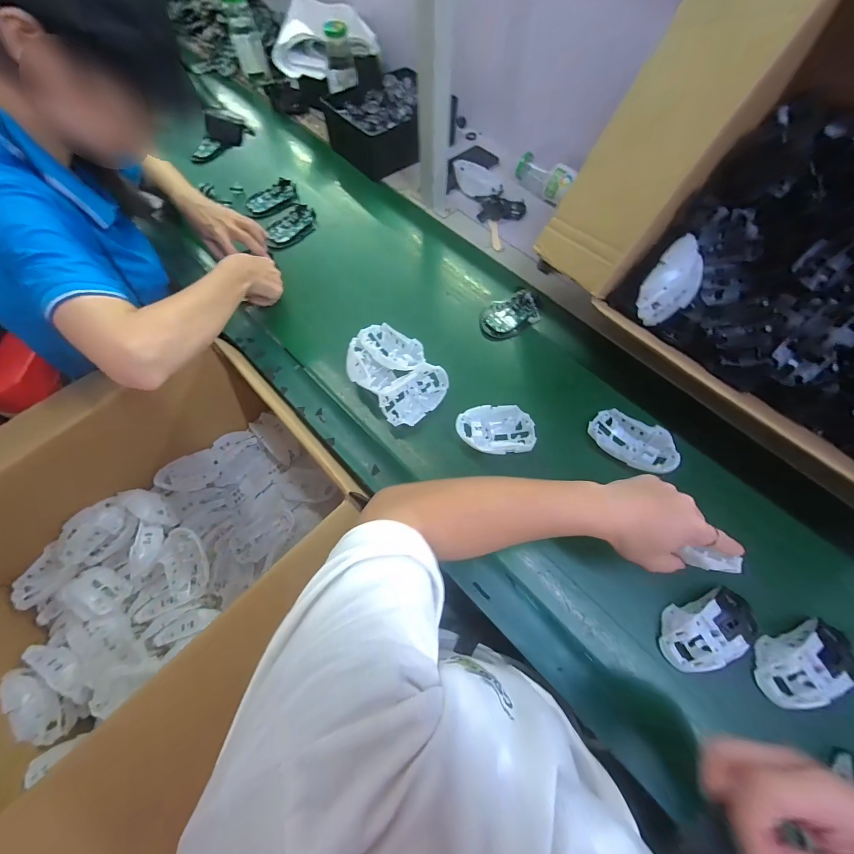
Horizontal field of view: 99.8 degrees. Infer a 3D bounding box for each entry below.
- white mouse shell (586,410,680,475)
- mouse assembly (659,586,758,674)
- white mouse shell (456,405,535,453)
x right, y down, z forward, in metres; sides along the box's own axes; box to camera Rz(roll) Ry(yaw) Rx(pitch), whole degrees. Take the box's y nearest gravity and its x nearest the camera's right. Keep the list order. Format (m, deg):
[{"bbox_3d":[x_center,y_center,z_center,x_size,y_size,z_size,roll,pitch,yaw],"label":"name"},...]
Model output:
[{"bbox_3d":[0.287,0.021,0.507,0.115,0.033,0.066,31,72,14],"label":"white mouse shell"},{"bbox_3d":[0.326,0.230,0.415,0.115,0.035,0.063,-32,70,-11],"label":"mouse assembly"},{"bbox_3d":[0.100,0.007,0.524,0.107,0.045,0.070,-10,67,-2],"label":"white mouse shell"}]

